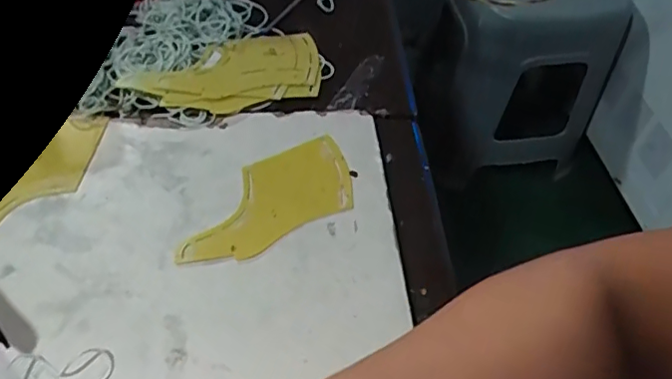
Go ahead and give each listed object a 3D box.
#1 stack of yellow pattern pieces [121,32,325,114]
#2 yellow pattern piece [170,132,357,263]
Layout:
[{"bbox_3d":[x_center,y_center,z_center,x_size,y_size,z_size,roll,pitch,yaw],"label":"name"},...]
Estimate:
[{"bbox_3d":[-0.093,-0.107,0.500,0.170,0.020,0.088,-16,55,-15],"label":"stack of yellow pattern pieces"},{"bbox_3d":[-0.052,0.008,0.424,0.143,0.005,0.070,-25,60,-20],"label":"yellow pattern piece"}]

